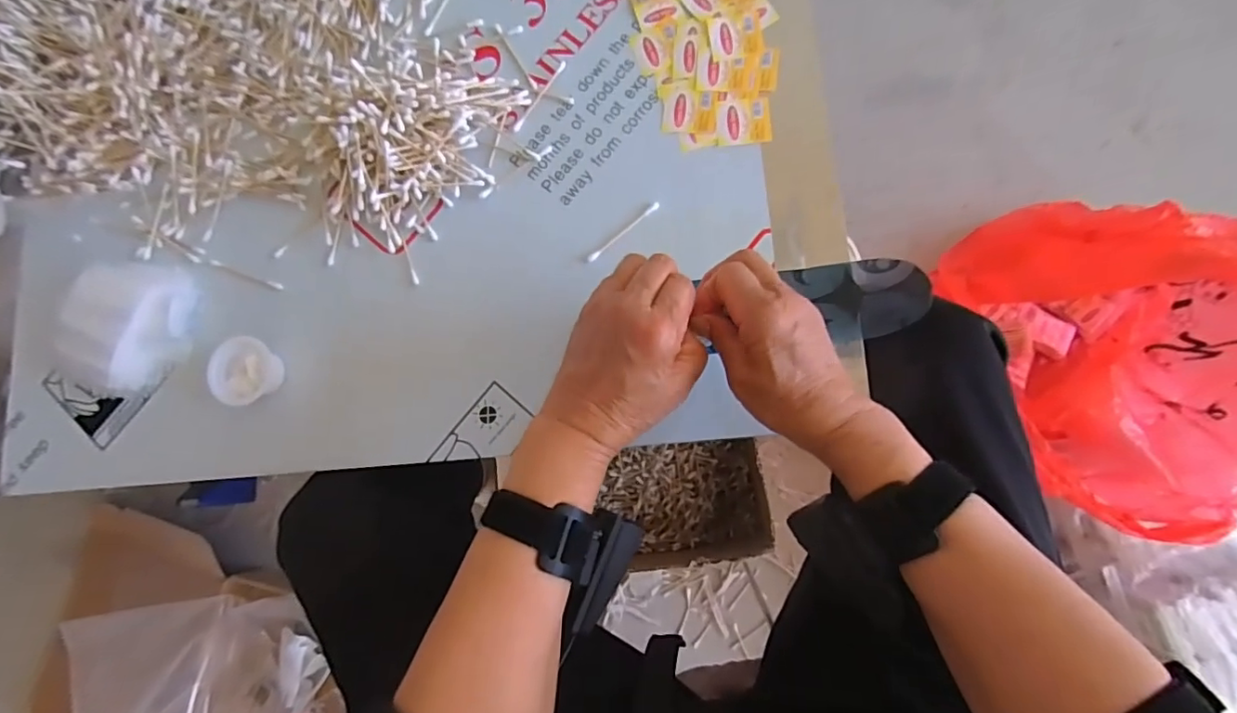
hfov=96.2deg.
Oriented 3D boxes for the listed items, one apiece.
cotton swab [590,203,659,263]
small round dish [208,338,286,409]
[{"bbox_3d":[0.004,-0.101,0.452,0.072,0.004,0.006,-39,81,-1],"label":"cotton swab"},{"bbox_3d":[-0.302,0.013,0.451,0.051,0.021,0.051,-1,82,5],"label":"small round dish"}]

